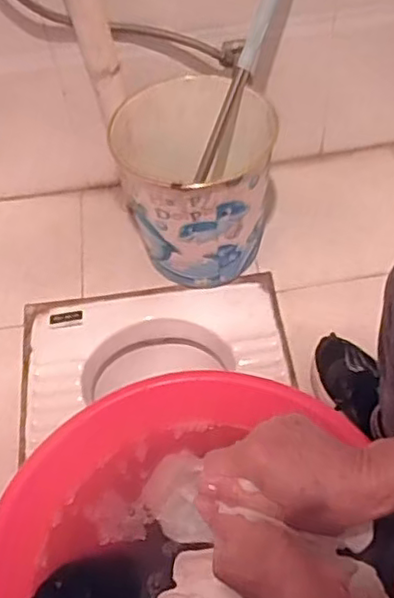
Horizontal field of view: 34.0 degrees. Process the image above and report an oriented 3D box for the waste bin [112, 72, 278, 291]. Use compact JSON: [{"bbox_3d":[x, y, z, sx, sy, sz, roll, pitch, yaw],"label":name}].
[{"bbox_3d":[0.009,-0.179,1.079,0.246,0.265,0.253,-18,53,-9],"label":"waste bin"}]

